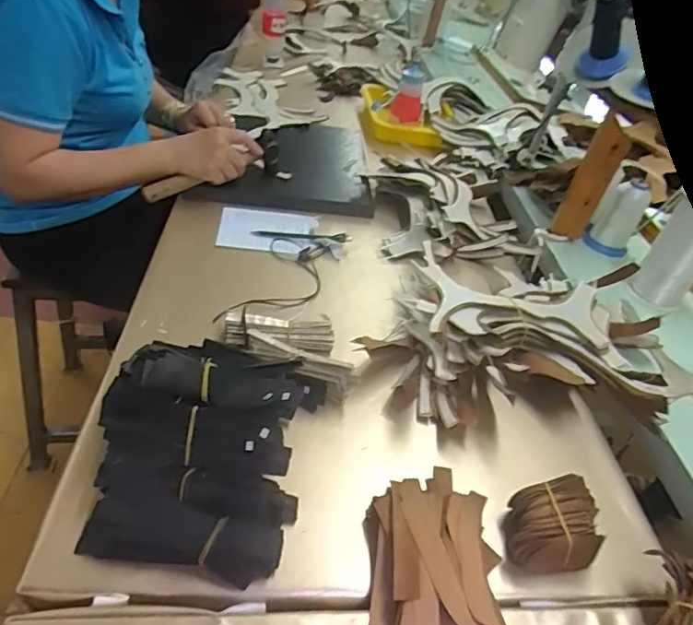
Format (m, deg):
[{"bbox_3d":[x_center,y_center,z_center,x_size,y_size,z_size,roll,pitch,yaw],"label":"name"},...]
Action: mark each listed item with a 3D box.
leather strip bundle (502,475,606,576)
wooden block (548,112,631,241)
[{"bbox_3d":[0.170,0.181,0.447,0.077,0.056,0.060,0,39,-14],"label":"leather strip bundle"},{"bbox_3d":[0.354,-0.189,0.765,0.055,0.177,0.024,25,42,15],"label":"wooden block"}]

